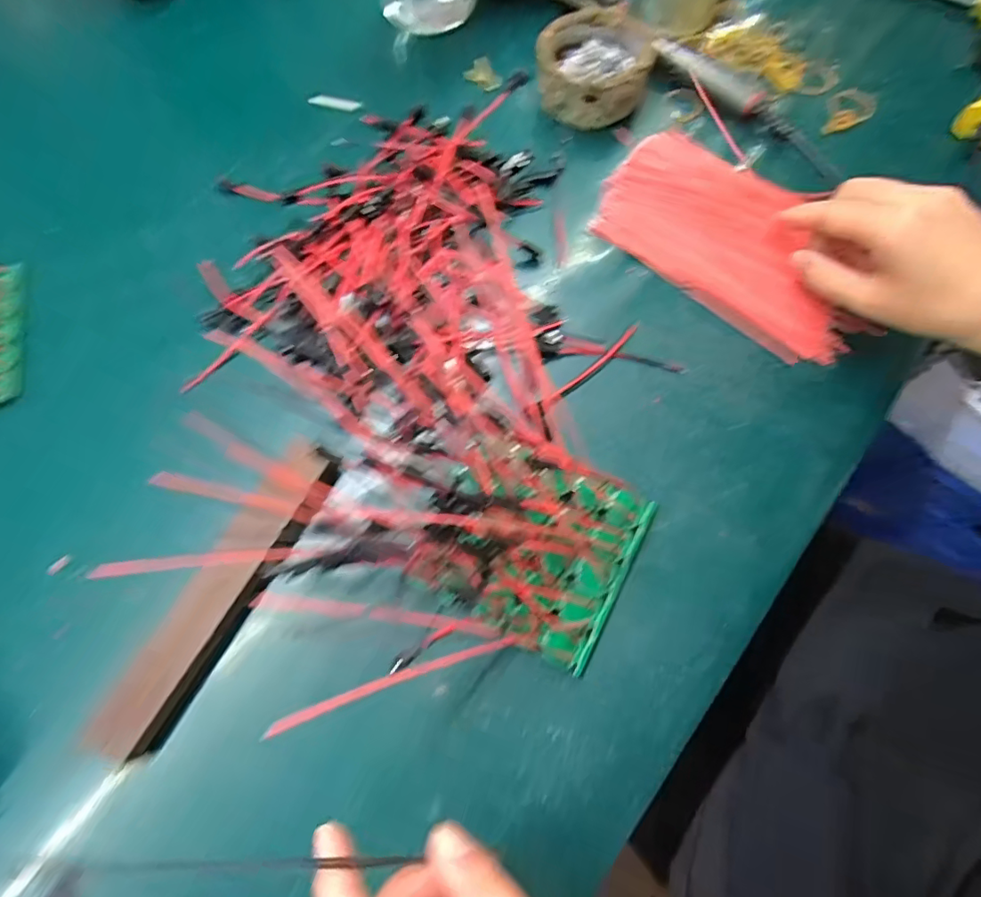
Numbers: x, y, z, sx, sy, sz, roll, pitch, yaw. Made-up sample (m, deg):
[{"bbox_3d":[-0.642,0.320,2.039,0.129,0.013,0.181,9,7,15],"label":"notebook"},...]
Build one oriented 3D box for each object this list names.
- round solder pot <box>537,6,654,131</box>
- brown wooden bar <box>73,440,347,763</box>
[{"bbox_3d":[0.081,-0.298,0.413,0.083,0.037,0.091,0,72,1],"label":"round solder pot"},{"bbox_3d":[-0.151,0.079,0.297,0.029,0.026,0.191,28,75,10],"label":"brown wooden bar"}]

